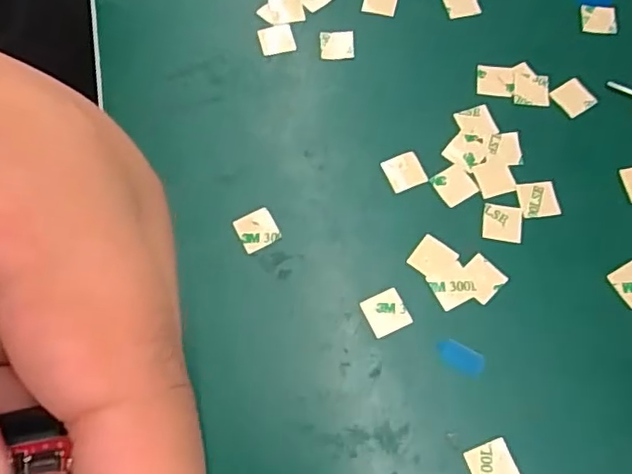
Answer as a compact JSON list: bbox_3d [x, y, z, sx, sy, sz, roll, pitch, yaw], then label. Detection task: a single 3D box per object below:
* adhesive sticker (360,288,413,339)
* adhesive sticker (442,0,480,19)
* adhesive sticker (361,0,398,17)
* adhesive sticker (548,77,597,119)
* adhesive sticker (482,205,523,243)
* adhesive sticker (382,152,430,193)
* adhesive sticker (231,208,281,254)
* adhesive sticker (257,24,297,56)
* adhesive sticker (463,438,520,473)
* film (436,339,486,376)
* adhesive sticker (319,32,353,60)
[{"bbox_3d":[0.027,0.029,0.227,0.015,0.004,0.015,-24,74,-9],"label":"adhesive sticker"},{"bbox_3d":[0.068,-0.110,0.281,0.016,0.004,0.015,-13,78,-2],"label":"adhesive sticker"},{"bbox_3d":[0.030,-0.112,0.280,0.016,0.004,0.015,13,69,6],"label":"adhesive sticker"},{"bbox_3d":[0.113,-0.061,0.261,0.015,0.004,0.015,-35,75,-7],"label":"adhesive sticker"},{"bbox_3d":[0.075,-0.005,0.240,0.016,0.004,0.015,8,71,2],"label":"adhesive sticker"},{"bbox_3d":[0.037,-0.027,0.248,0.016,0.004,0.015,-20,75,-10],"label":"adhesive sticker"},{"bbox_3d":[-0.024,-0.003,0.239,0.016,0.004,0.015,-27,79,-7],"label":"adhesive sticker"},{"bbox_3d":[-0.018,-0.090,0.274,0.015,0.004,0.014,-15,76,-1],"label":"adhesive sticker"},{"bbox_3d":[0.061,0.079,0.206,0.015,0.004,0.015,-21,71,-5],"label":"adhesive sticker"},{"bbox_3d":[0.053,0.044,0.220,0.018,0.004,0.009,25,74,13],"label":"film"},{"bbox_3d":[0.009,-0.087,0.271,0.015,0.004,0.015,-2,68,0],"label":"adhesive sticker"}]

